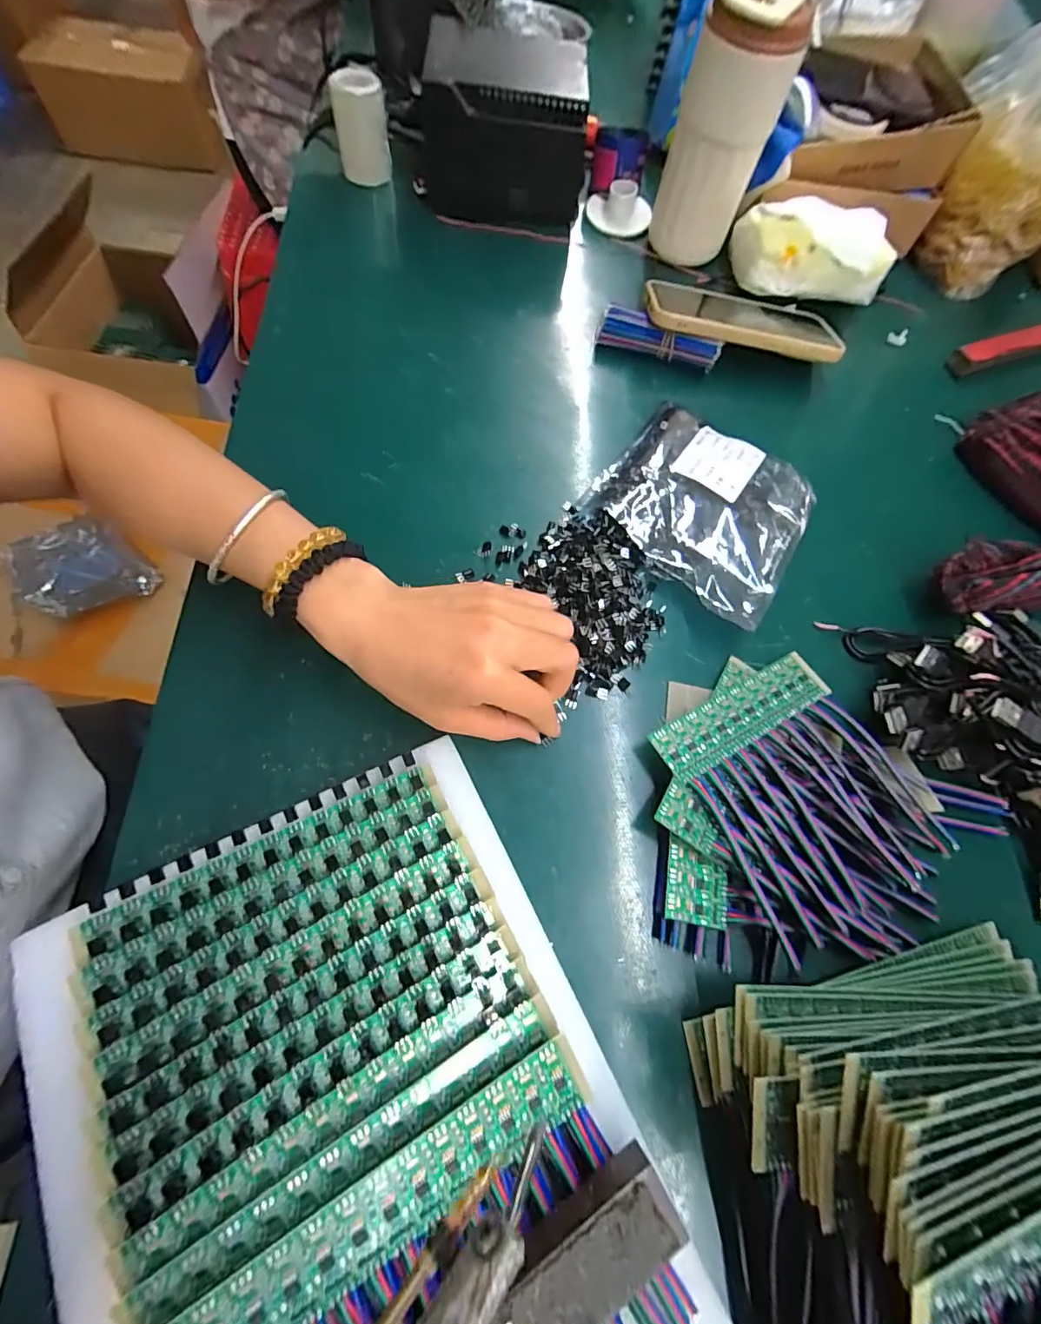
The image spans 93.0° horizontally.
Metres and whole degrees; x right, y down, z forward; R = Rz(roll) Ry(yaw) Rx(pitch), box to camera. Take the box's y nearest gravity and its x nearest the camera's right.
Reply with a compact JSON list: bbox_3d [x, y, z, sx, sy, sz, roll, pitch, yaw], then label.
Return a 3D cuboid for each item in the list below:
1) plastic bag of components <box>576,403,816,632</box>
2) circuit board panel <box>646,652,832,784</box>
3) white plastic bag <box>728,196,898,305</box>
[{"bbox_3d":[0.132,-0.117,0.353,0.141,0.021,0.154,33,68,10],"label":"plastic bag of components"},{"bbox_3d":[0.133,0.030,0.295,0.125,0.004,0.033,-24,66,-21],"label":"circuit board panel"},{"bbox_3d":[0.261,-0.367,0.448,0.136,0.060,0.060,18,66,3],"label":"white plastic bag"}]

